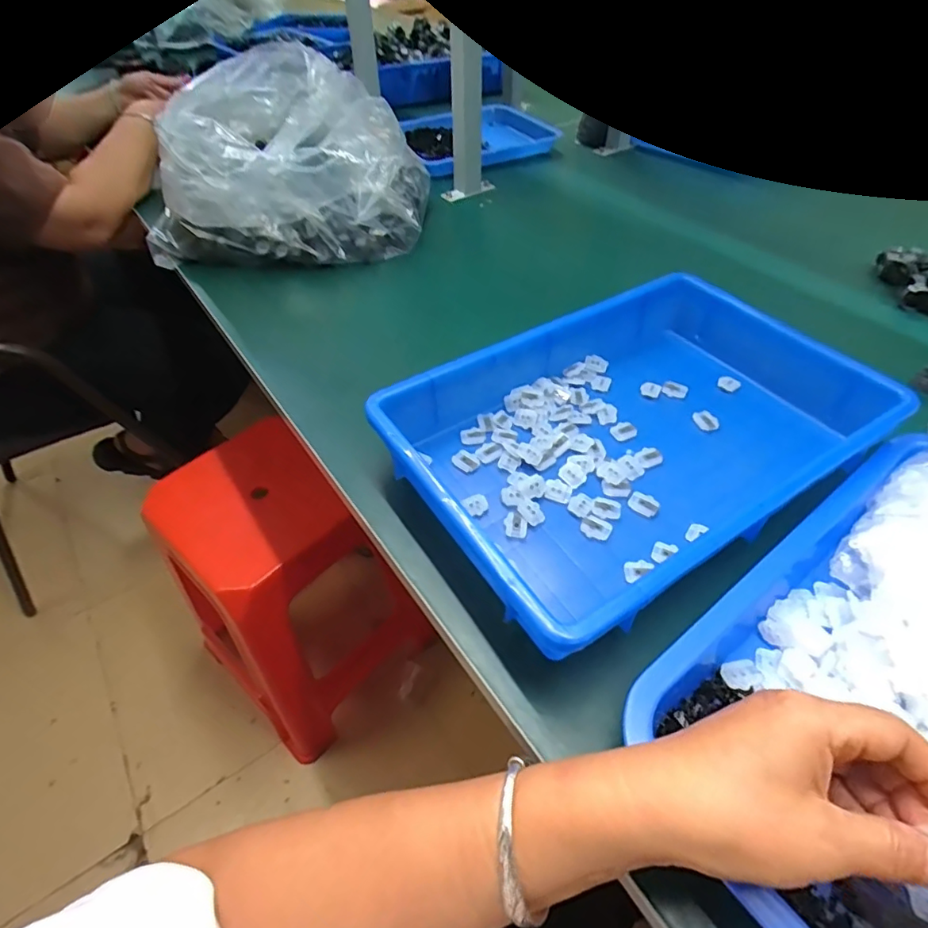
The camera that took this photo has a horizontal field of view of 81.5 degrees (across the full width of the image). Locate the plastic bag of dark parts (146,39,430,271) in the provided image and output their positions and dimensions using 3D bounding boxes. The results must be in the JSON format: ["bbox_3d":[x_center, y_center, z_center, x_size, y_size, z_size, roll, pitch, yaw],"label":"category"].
[{"bbox_3d":[-0.223,-0.401,0.720,0.324,0.170,0.282,7,49,8],"label":"plastic bag of dark parts"}]

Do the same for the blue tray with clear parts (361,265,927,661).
[{"bbox_3d":[0.144,-0.035,0.445,0.374,0.060,0.247,-27,54,-20],"label":"blue tray with clear parts"}]

